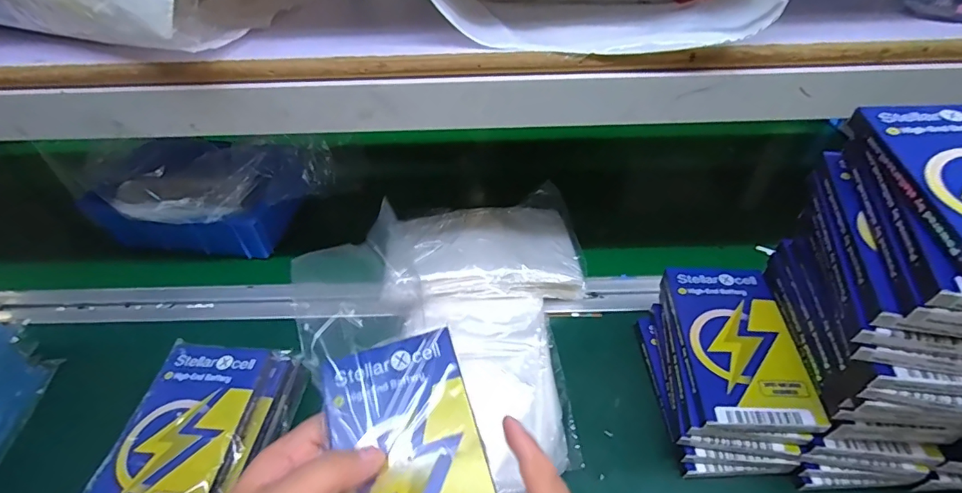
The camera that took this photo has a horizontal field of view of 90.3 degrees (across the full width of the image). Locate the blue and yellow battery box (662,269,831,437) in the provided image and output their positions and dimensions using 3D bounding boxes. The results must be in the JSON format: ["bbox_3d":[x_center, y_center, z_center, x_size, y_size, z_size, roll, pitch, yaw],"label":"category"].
[{"bbox_3d":[0.188,0.072,0.358,0.079,0.016,0.131,1,45,3],"label":"blue and yellow battery box"}]

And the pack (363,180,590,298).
[{"bbox_3d":[0.000,0.002,0.488,0.192,0.051,0.134,-6,45,-4],"label":"pack"}]

